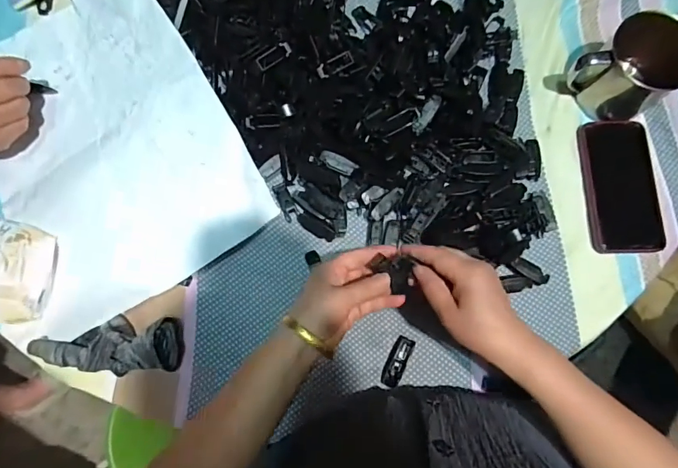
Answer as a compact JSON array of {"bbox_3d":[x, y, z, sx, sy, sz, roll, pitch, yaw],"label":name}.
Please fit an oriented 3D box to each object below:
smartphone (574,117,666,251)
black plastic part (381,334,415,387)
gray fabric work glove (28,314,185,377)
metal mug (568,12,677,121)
[{"bbox_3d":[0.332,-0.060,0.515,0.084,0.012,0.162,-1,78,-1],"label":"smartphone"},{"bbox_3d":[0.065,0.139,0.481,0.023,0.010,0.055,25,79,5],"label":"black plastic part"},{"bbox_3d":[-0.250,0.119,0.468,0.155,0.045,0.059,-1,78,-1],"label":"gray fabric work glove"},{"bbox_3d":[0.331,-0.183,0.500,0.093,0.090,0.093,0,78,0],"label":"metal mug"}]

